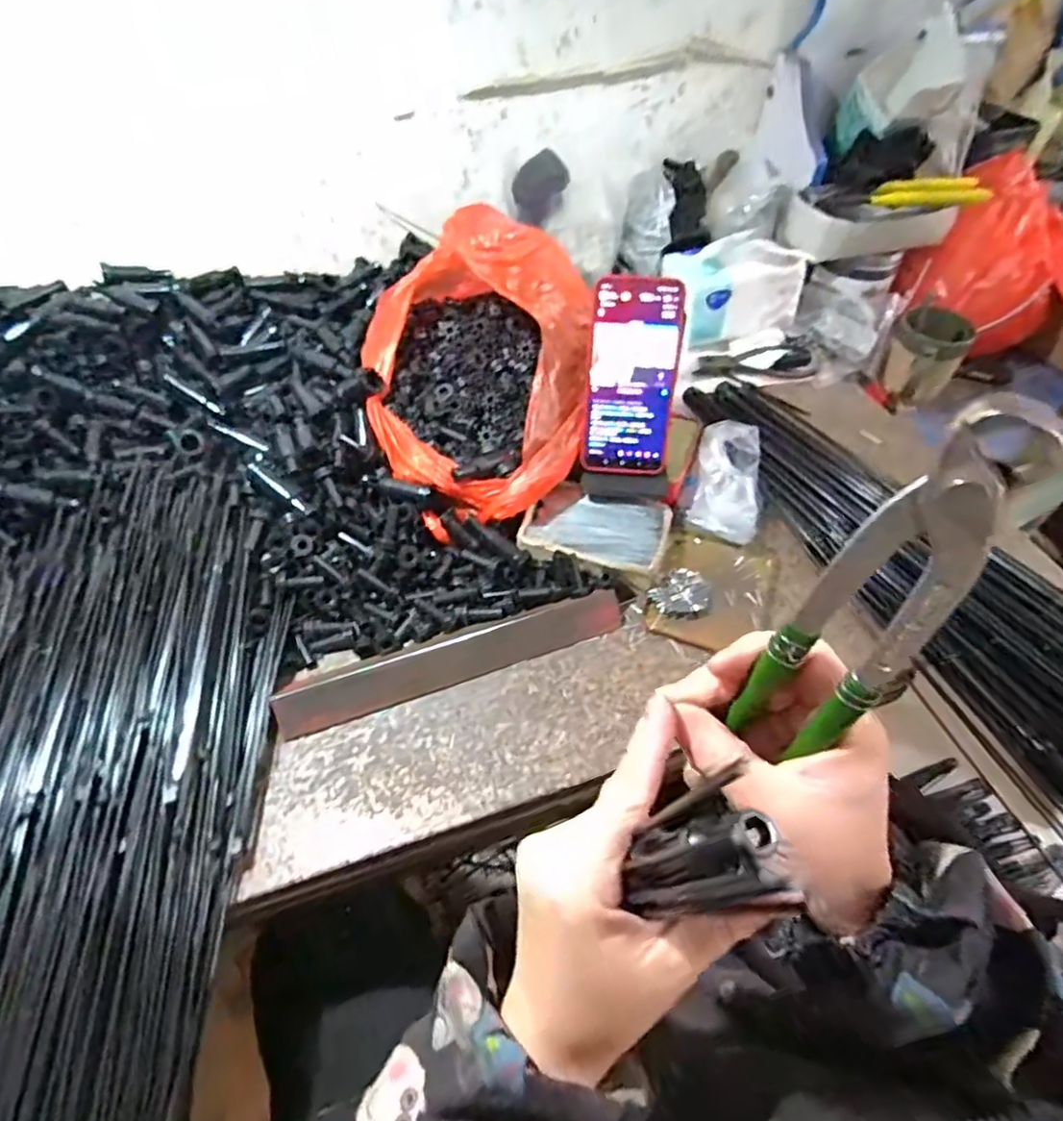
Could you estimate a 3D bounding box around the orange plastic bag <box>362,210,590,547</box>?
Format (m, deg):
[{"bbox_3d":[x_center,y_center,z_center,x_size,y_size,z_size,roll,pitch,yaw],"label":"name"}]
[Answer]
[{"bbox_3d":[-0.048,-0.183,0.582,0.202,0.174,0.268,-10,51,-4],"label":"orange plastic bag"}]

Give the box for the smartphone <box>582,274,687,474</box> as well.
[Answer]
[{"bbox_3d":[0.088,-0.160,0.540,0.081,0.165,0.010,4,22,4],"label":"smartphone"}]

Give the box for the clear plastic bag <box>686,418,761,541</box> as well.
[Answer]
[{"bbox_3d":[0.191,-0.079,0.600,0.058,0.034,0.127,8,67,10],"label":"clear plastic bag"}]

